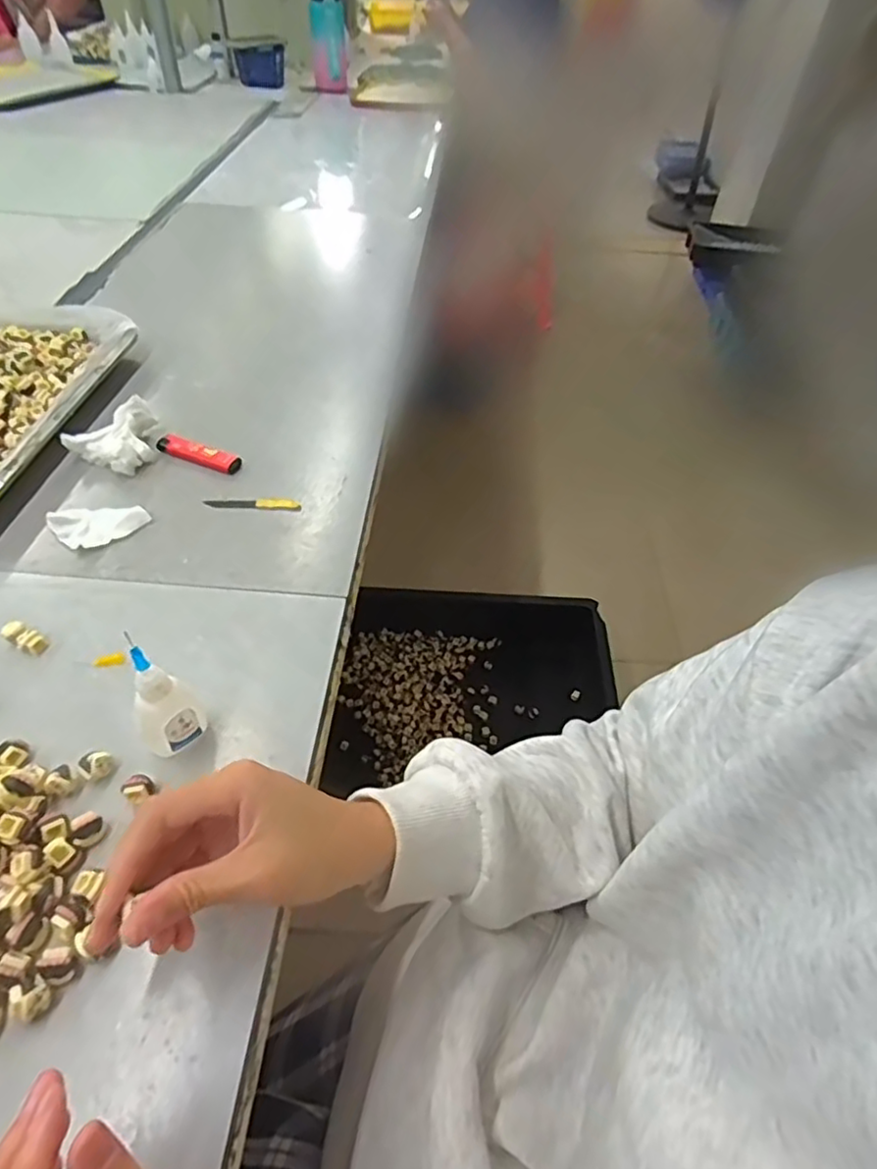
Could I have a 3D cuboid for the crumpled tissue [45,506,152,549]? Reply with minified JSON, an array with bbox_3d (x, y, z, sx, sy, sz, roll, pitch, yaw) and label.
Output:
[{"bbox_3d":[-0.271,-0.046,0.495,0.074,0.008,0.039,0,48,-3],"label":"crumpled tissue"}]

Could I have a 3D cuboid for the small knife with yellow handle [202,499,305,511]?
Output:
[{"bbox_3d":[-0.157,-0.068,0.530,0.079,0.004,0.014,-1,47,-3],"label":"small knife with yellow handle"}]

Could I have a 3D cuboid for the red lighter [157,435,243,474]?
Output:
[{"bbox_3d":[-0.216,-0.118,0.563,0.079,0.015,0.016,18,50,13],"label":"red lighter"}]

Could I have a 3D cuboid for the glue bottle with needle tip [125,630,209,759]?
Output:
[{"bbox_3d":[-0.157,0.062,0.350,0.034,0.089,0.021,-32,57,-28],"label":"glue bottle with needle tip"}]

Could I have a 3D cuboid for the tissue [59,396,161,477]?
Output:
[{"bbox_3d":[-0.283,-0.134,0.558,0.065,0.034,0.069,19,50,14],"label":"tissue"}]

